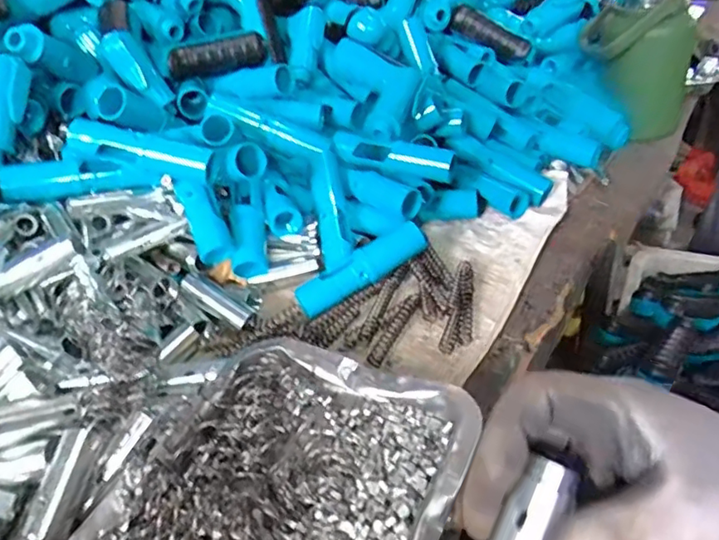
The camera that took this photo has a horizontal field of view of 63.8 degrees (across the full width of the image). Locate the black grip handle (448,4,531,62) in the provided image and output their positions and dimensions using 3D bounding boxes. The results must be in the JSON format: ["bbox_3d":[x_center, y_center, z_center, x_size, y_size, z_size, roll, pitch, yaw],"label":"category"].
[{"bbox_3d":[0.160,-0.290,0.712,0.105,0.030,0.026,21,33,-14],"label":"black grip handle"}]

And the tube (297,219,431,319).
[{"bbox_3d":[0.002,-0.003,0.497,0.121,0.024,0.026,-33,41,-9],"label":"tube"}]

